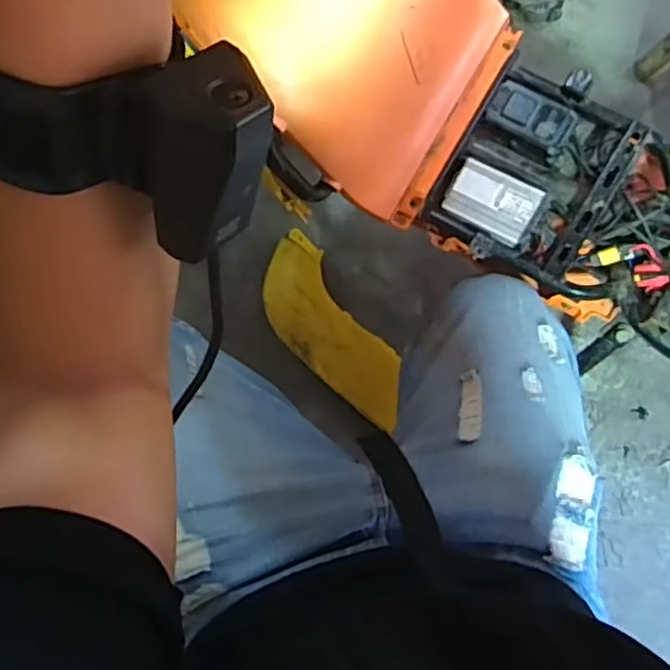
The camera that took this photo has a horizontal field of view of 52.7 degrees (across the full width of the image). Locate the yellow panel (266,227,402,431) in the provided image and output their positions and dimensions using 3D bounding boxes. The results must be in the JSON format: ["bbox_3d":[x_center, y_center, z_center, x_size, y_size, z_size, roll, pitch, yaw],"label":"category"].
[{"bbox_3d":[-0.011,-0.002,0.961,0.112,0.063,0.308,-32,78,-7],"label":"yellow panel"}]

